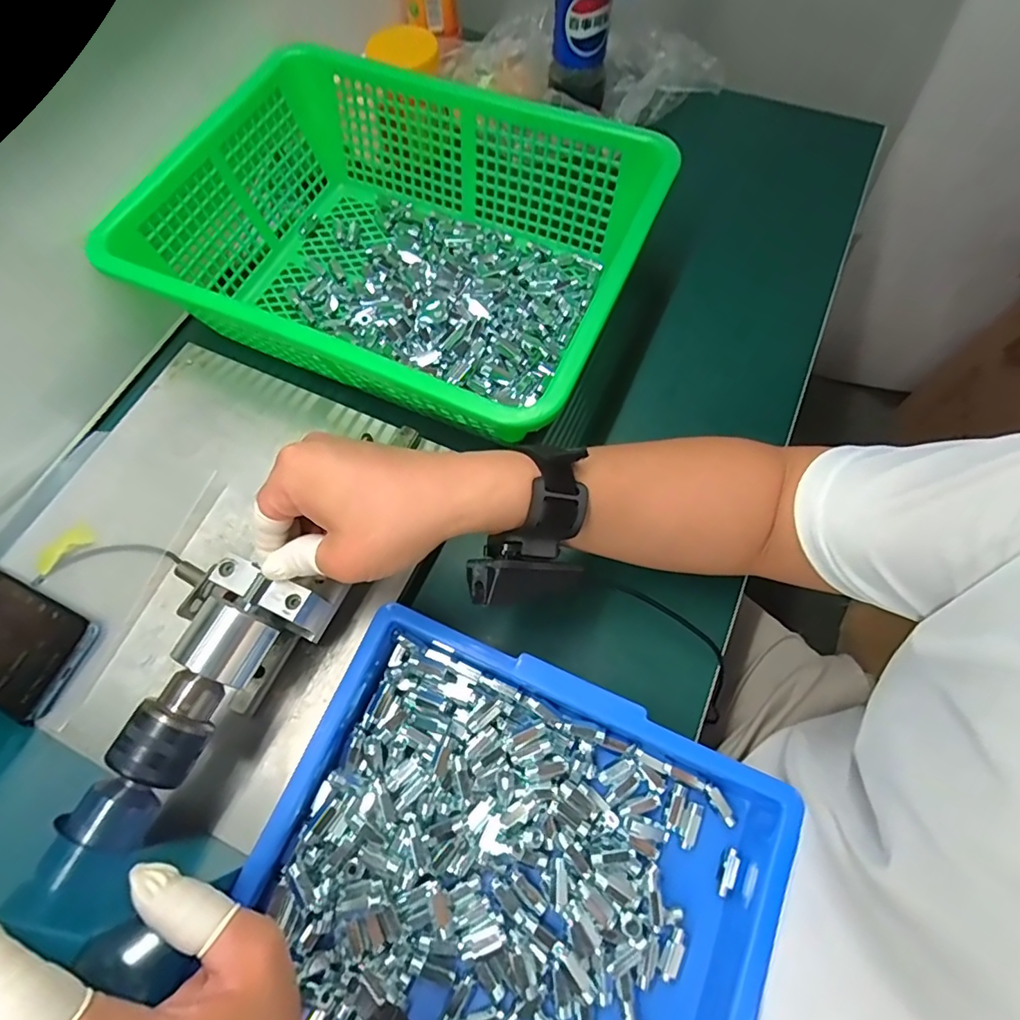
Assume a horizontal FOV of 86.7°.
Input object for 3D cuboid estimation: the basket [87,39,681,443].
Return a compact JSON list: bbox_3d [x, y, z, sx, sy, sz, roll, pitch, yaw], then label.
[{"bbox_3d":[-0.094,-0.225,0.479,0.393,0.119,0.301,23,69,9],"label":"basket"}]

